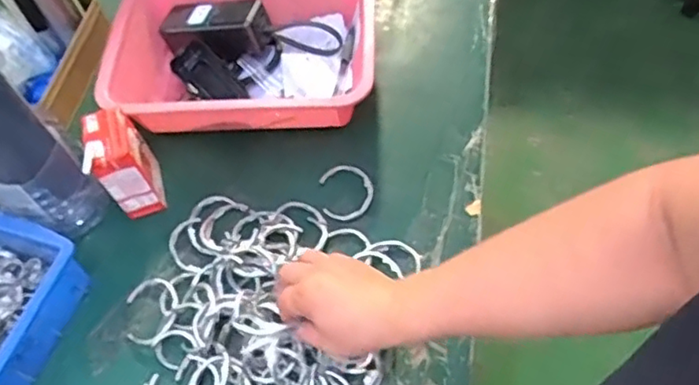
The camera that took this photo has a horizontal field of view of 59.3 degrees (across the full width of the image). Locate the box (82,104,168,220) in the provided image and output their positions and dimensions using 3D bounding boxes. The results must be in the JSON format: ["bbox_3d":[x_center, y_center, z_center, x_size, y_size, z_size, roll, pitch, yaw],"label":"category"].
[{"bbox_3d":[-0.234,-0.031,0.637,0.046,0.102,0.073,-18,60,-6],"label":"box"}]

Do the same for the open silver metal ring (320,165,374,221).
[{"bbox_3d":[-0.002,-0.002,0.659,0.054,0.006,0.069,-8,57,0],"label":"open silver metal ring"}]

